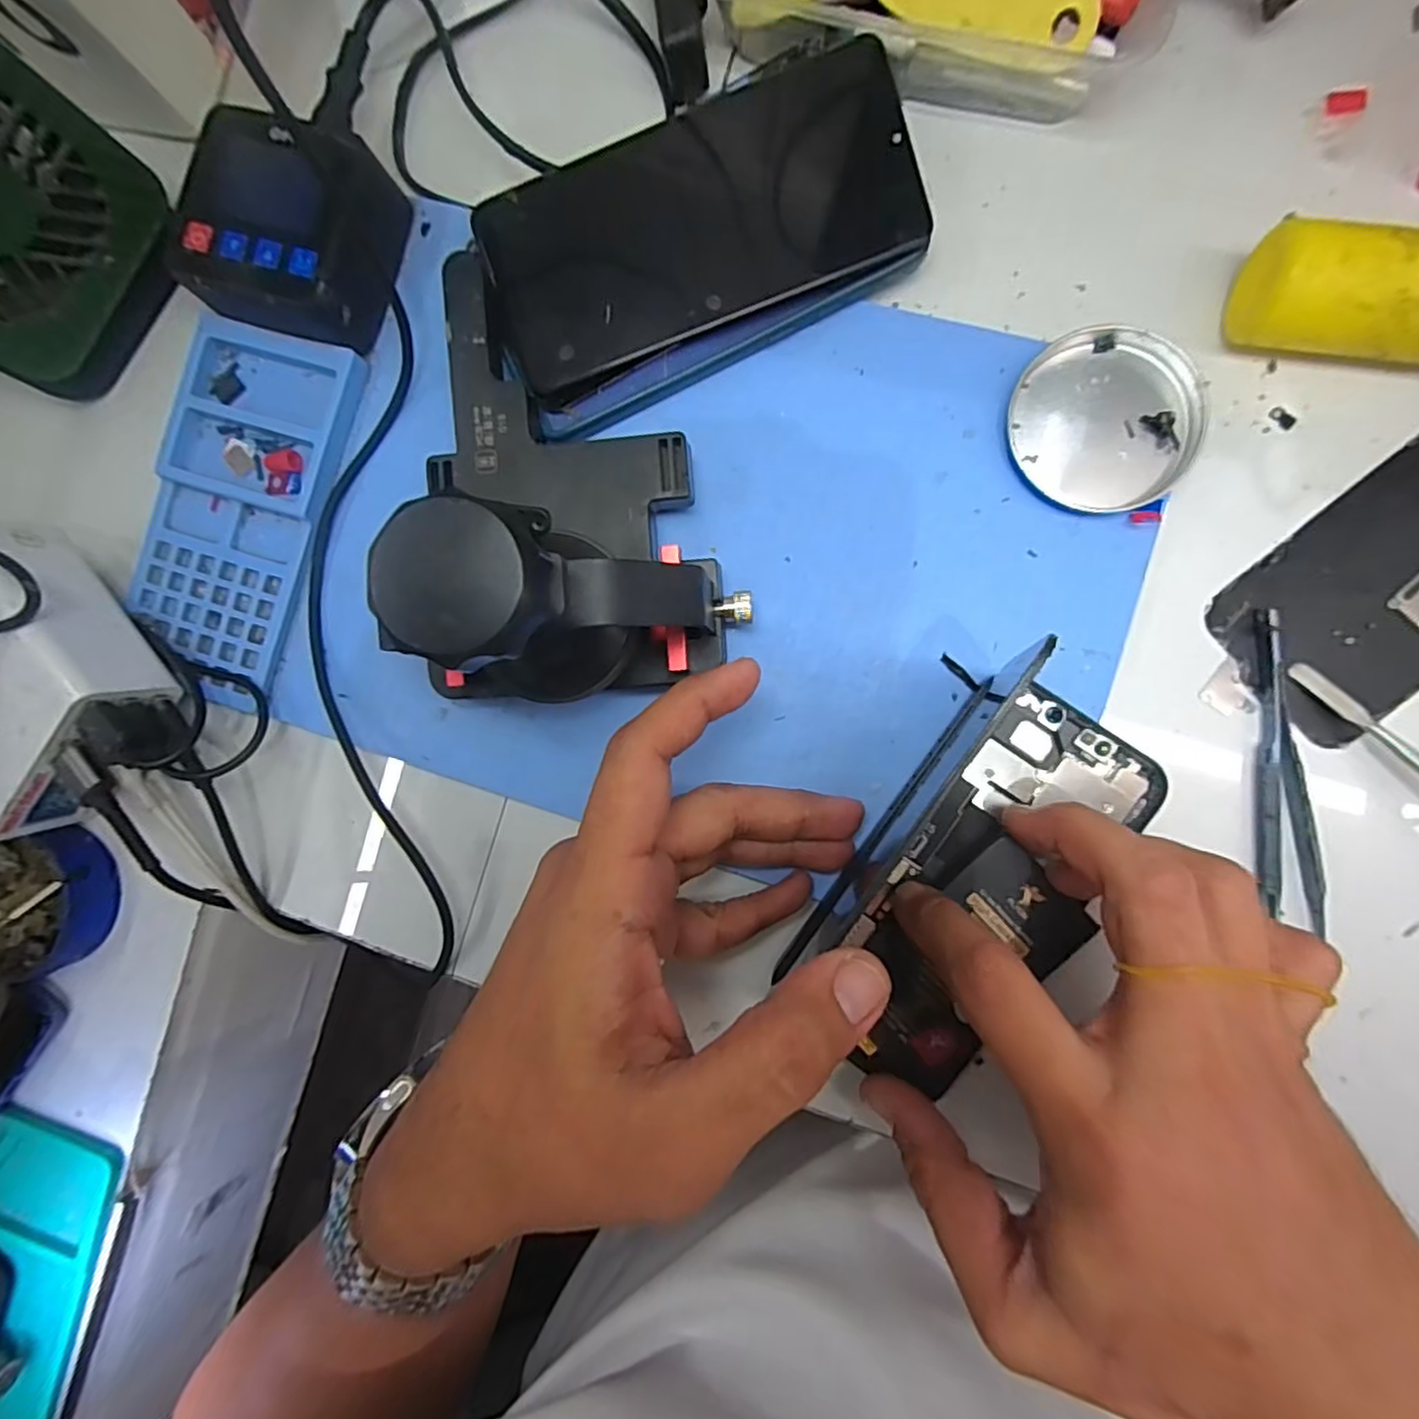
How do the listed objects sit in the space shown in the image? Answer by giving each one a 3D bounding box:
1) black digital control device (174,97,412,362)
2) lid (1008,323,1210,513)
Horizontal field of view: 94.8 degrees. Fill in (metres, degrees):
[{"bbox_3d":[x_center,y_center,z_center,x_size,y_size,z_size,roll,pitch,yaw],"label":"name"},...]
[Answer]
[{"bbox_3d":[-0.167,-0.187,0.257,0.076,0.032,0.073,21,89,5],"label":"black digital control device"},{"bbox_3d":[0.141,-0.105,0.235,0.060,0.014,0.065,3,88,5],"label":"lid"}]

